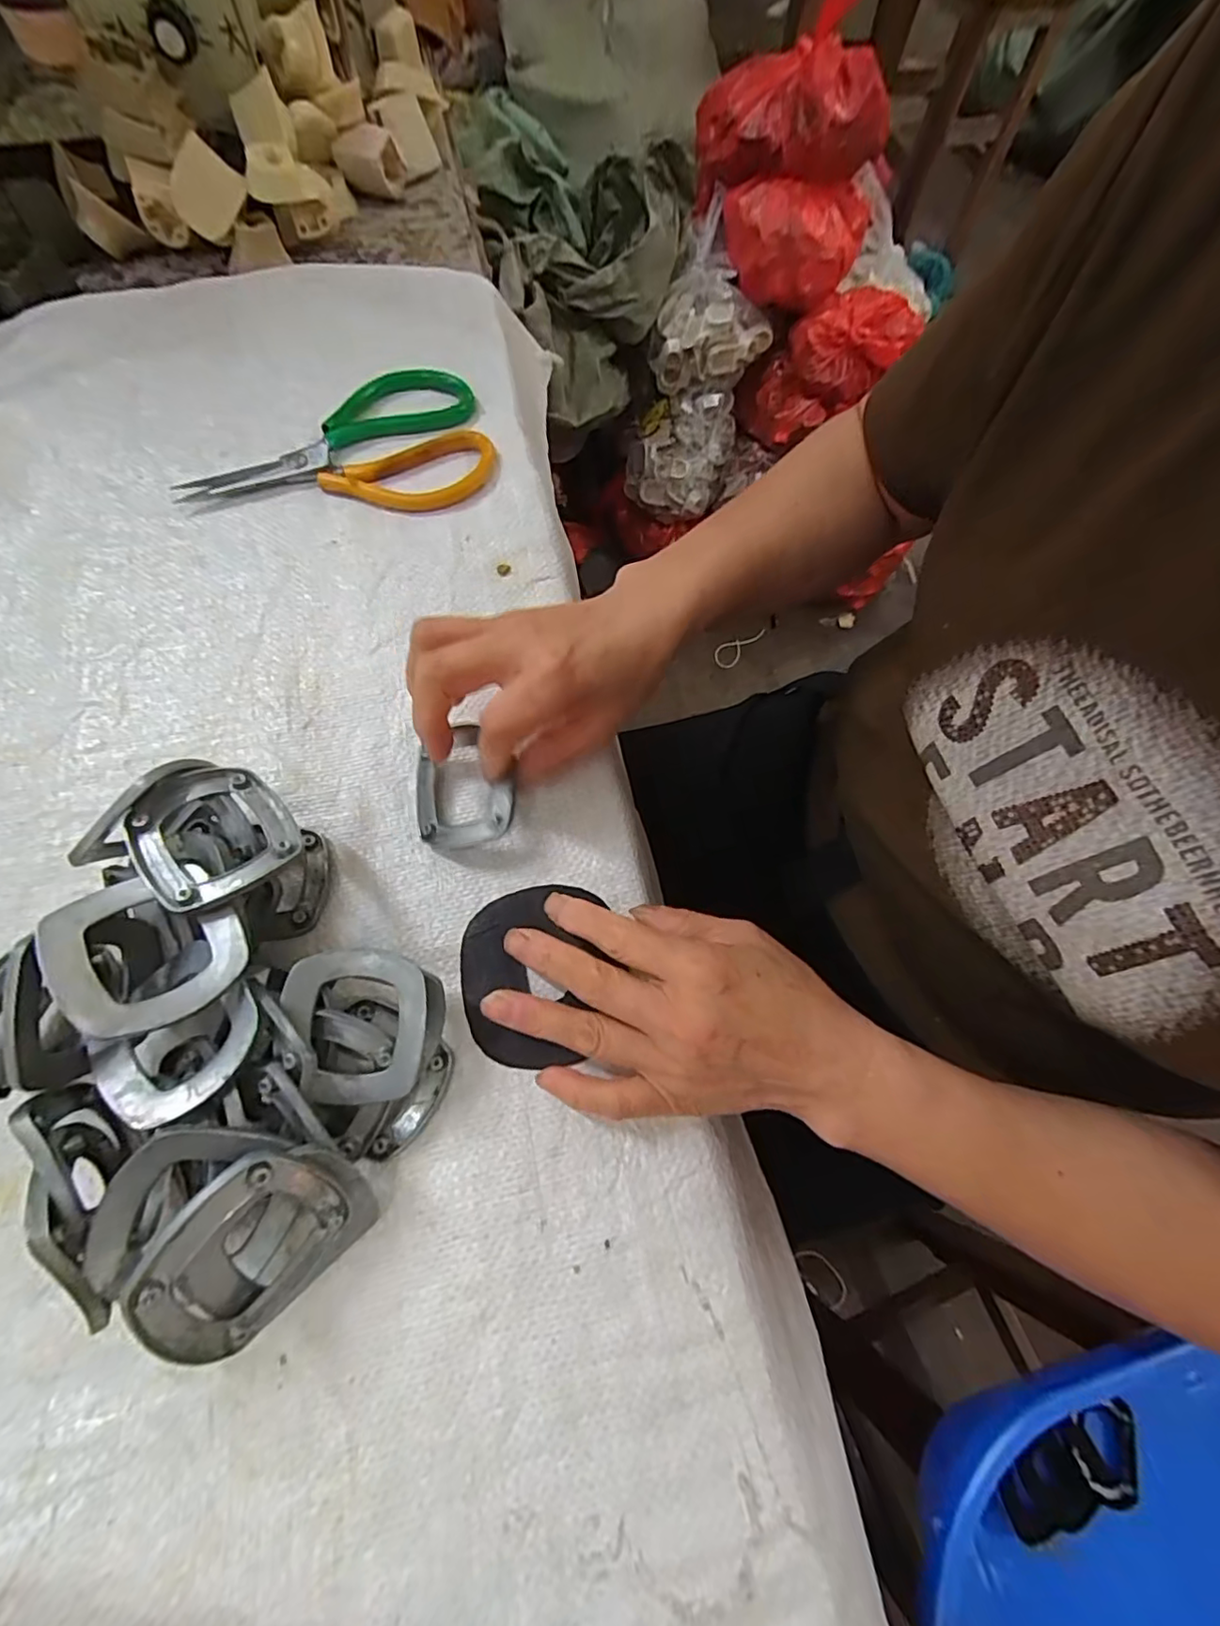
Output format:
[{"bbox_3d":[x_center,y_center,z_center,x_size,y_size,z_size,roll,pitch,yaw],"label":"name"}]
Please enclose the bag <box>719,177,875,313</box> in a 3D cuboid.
[{"bbox_3d":[0.291,-0.900,0.926,0.223,0.107,0.139,5,69,-1],"label":"bag"}]

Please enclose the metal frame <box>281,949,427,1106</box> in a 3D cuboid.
[{"bbox_3d":[-0.104,0.088,0.241,0.053,0.010,0.061,1,83,-15],"label":"metal frame"}]

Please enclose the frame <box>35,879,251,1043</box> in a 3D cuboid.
[{"bbox_3d":[-0.173,0.050,0.221,0.058,0.008,0.060,-26,73,-31],"label":"frame"}]

